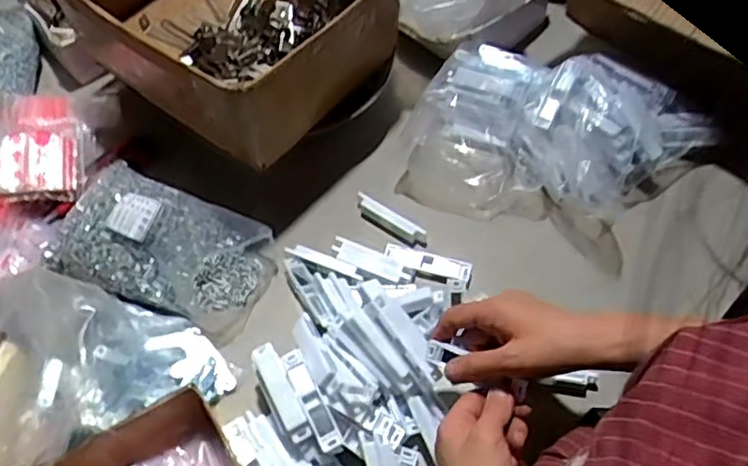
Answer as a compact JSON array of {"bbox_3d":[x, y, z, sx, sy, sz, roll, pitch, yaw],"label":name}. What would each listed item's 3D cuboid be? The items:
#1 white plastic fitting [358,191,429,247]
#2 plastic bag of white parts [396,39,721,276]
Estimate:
[{"bbox_3d":[0.018,-0.014,0.748,0.093,0.027,0.020,30,64,18],"label":"white plastic fitting"},{"bbox_3d":[0.213,-0.104,0.778,0.321,0.088,0.233,22,62,15],"label":"plastic bag of white parts"}]

